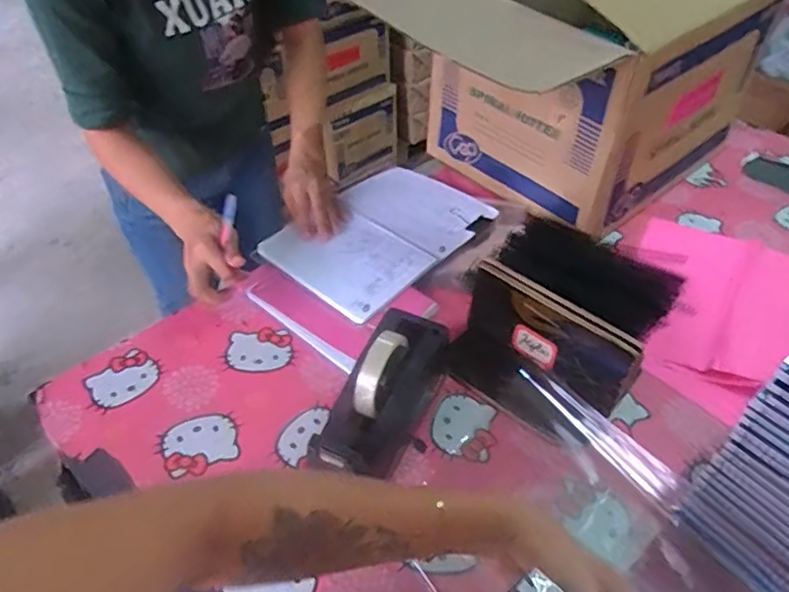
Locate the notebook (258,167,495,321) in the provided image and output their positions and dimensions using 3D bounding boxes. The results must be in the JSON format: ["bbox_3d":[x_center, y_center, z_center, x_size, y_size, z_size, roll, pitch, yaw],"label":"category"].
[{"bbox_3d":[-0.023,-0.094,0.891,0.214,0.019,0.305,32,54,28],"label":"notebook"}]

